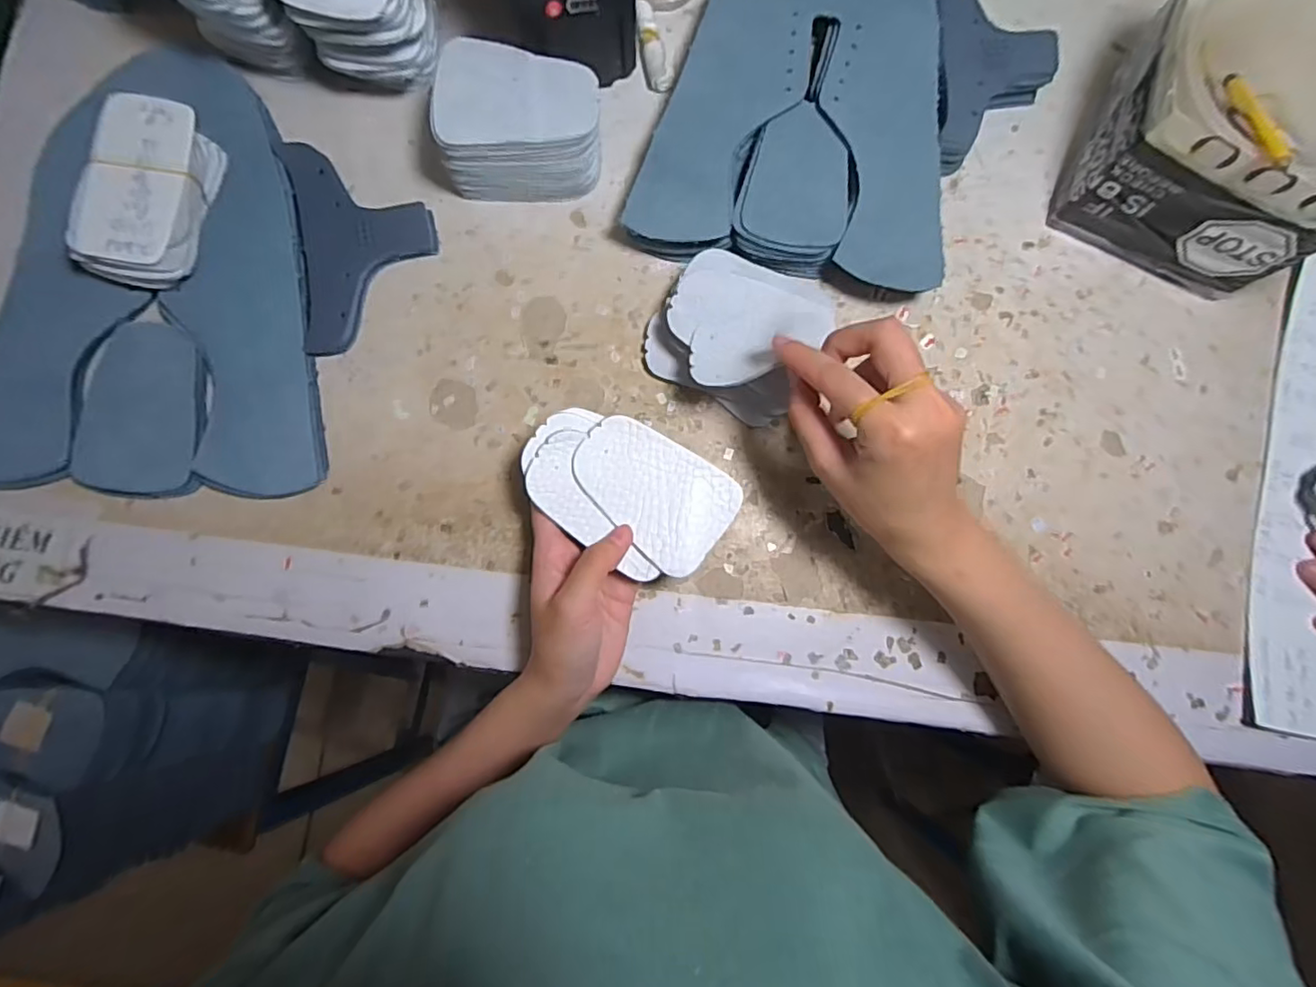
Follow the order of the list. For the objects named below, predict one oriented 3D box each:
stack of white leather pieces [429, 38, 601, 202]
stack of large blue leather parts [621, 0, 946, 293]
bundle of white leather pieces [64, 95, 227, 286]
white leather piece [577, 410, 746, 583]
[{"bbox_3d":[-0.082,-0.219,0.368,0.092,0.052,0.070,9,84,0],"label":"stack of white leather pieces"},{"bbox_3d":[0.093,-0.261,0.392,0.189,0.028,0.239,7,84,0],"label":"stack of large blue leather parts"},{"bbox_3d":[-0.306,-0.180,0.367,0.063,0.026,0.109,11,84,0],"label":"bundle of white leather pieces"},{"bbox_3d":[-0.002,-0.003,0.339,0.091,0.005,0.060,41,90,1],"label":"white leather piece"}]

